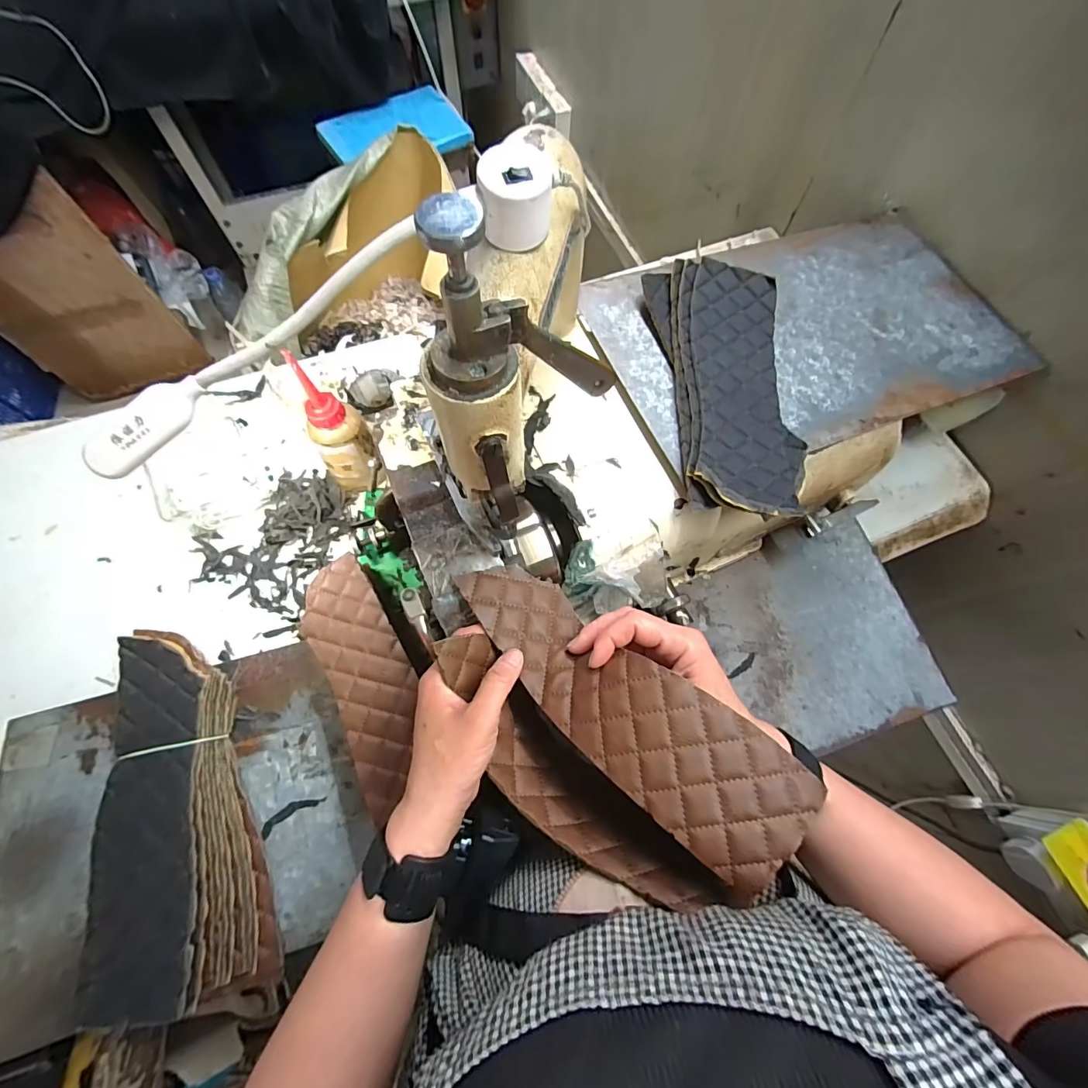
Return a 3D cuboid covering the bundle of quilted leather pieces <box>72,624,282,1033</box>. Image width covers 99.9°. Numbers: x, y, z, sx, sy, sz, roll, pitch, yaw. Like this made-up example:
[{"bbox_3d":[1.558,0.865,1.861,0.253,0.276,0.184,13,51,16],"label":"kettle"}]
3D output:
[{"bbox_3d":[-0.311,0.220,0.377,0.101,0.061,0.286,-20,71,-9],"label":"bundle of quilted leather pieces"}]

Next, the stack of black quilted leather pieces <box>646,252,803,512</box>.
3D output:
[{"bbox_3d":[0.162,-0.142,0.396,0.107,0.032,0.271,-1,69,-2],"label":"stack of black quilted leather pieces"}]

